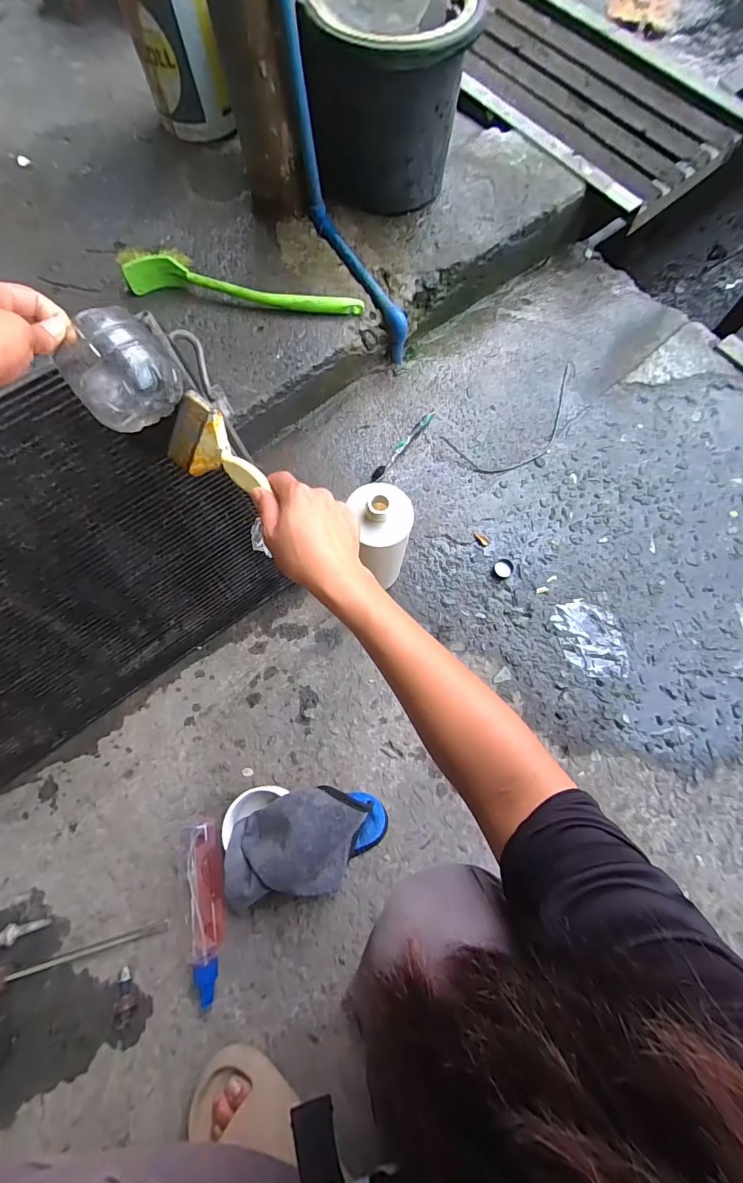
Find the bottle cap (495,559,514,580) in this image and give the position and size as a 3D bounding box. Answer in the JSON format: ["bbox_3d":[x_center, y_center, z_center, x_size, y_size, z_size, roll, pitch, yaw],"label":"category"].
[{"bbox_3d":[0.205,-0.035,0.685,0.030,0.010,0.028,0,73,1],"label":"bottle cap"}]

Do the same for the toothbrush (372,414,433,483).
[{"bbox_3d":[0.053,-0.246,0.742,0.017,0.012,0.168,36,77,11],"label":"toothbrush"}]

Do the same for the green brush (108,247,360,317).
[{"bbox_3d":[-0.203,-0.487,0.695,0.381,0.057,0.071,6,74,4],"label":"green brush"}]

